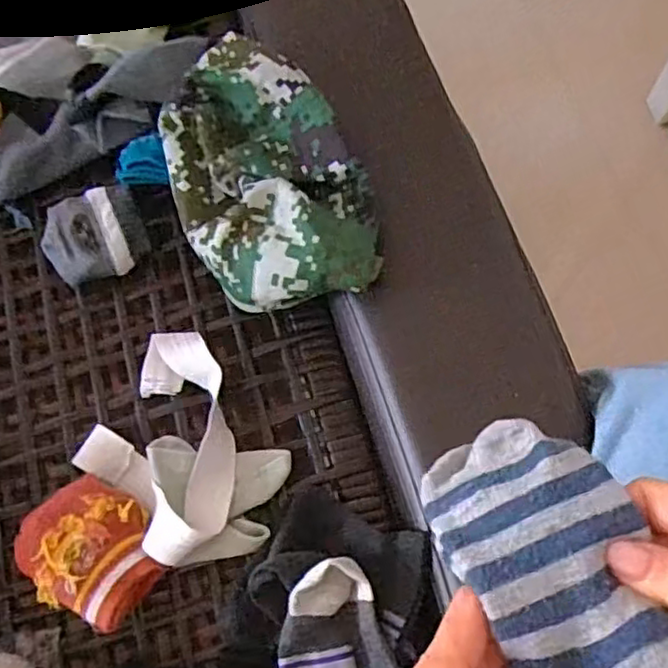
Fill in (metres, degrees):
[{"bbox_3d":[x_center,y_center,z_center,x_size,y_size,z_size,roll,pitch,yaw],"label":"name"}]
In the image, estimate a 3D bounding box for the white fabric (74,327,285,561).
[{"bbox_3d":[-0.105,0.084,0.489,0.161,0.053,0.119,41,76,16],"label":"white fabric"}]

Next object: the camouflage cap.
[{"bbox_3d":[-0.053,-0.111,0.510,0.132,0.084,0.220,-27,70,-8],"label":"camouflage cap"}]

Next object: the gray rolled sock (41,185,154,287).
[{"bbox_3d":[-0.193,-0.077,0.560,0.078,0.041,0.073,-1,69,2],"label":"gray rolled sock"}]

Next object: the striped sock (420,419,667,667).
[{"bbox_3d":[0.093,0.114,0.250,0.075,0.036,0.173,-16,63,-4],"label":"striped sock"}]

